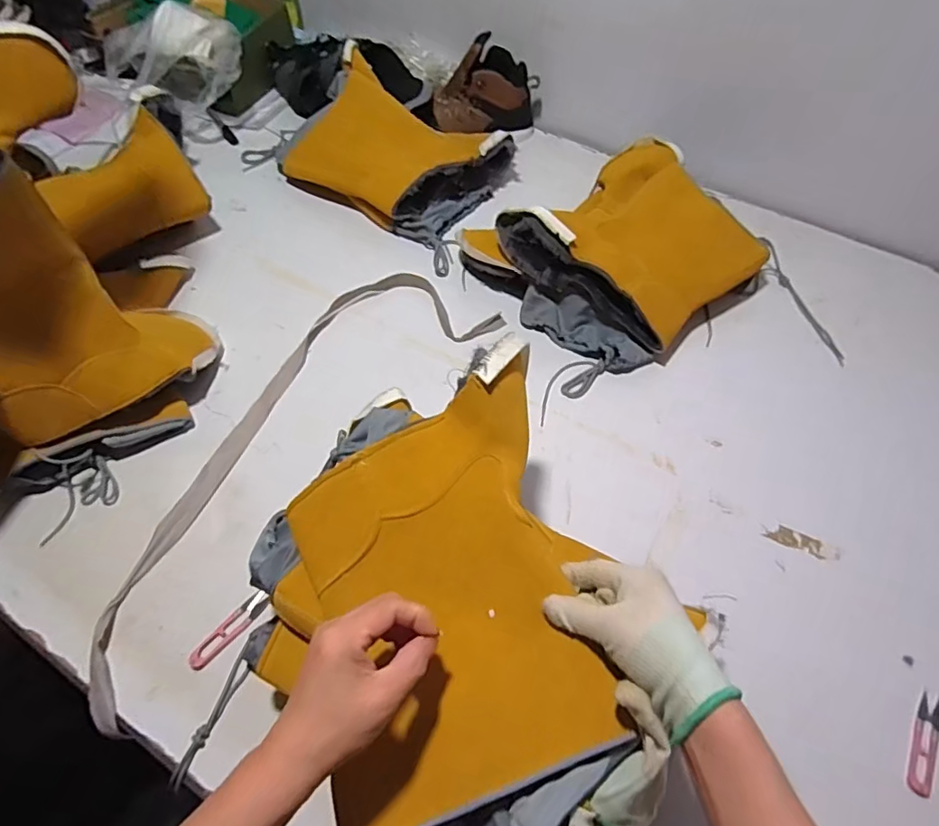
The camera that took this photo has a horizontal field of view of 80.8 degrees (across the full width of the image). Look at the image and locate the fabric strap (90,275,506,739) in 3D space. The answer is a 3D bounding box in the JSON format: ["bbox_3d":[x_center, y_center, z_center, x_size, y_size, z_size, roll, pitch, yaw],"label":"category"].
[{"bbox_3d":[-0.237,0.036,0.734,0.220,0.022,0.688,30,62,17],"label":"fabric strap"}]

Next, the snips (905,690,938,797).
[{"bbox_3d":[0.465,0.337,0.560,0.025,0.008,0.100,31,62,17],"label":"snips"}]

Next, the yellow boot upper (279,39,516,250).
[{"bbox_3d":[-0.142,-0.484,0.996,0.365,0.136,0.252,30,62,17],"label":"yellow boot upper"}]

